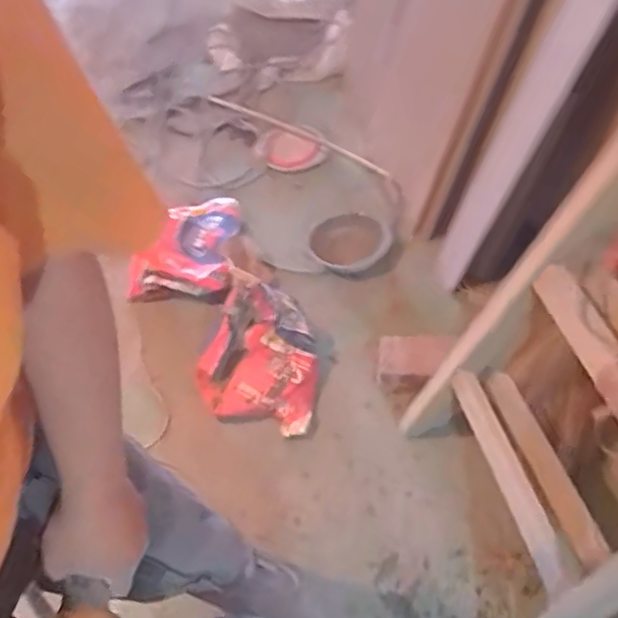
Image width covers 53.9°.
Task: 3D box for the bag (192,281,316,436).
[{"bbox_3d":[-0.128,0.118,1.493,0.302,0.205,0.272,10,58,12],"label":"bag"}]

